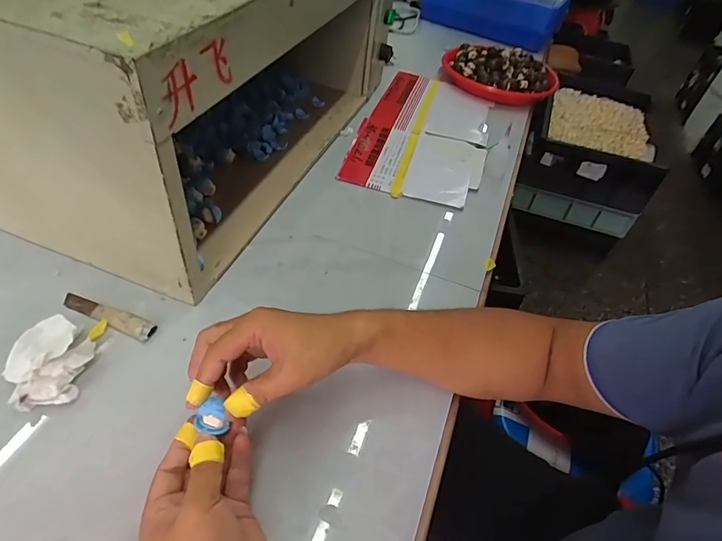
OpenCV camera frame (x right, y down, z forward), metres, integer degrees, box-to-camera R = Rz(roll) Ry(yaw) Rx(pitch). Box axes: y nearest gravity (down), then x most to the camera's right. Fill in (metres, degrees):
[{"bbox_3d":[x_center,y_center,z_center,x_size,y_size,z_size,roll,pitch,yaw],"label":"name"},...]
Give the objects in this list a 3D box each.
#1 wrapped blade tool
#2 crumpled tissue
[{"bbox_3d":[-0.279,0.049,0.498,0.114,0.006,0.023,21,48,11],"label":"wrapped blade tool"},{"bbox_3d":[-0.306,0.088,0.436,0.065,0.029,0.088,4,47,-5],"label":"crumpled tissue"}]

